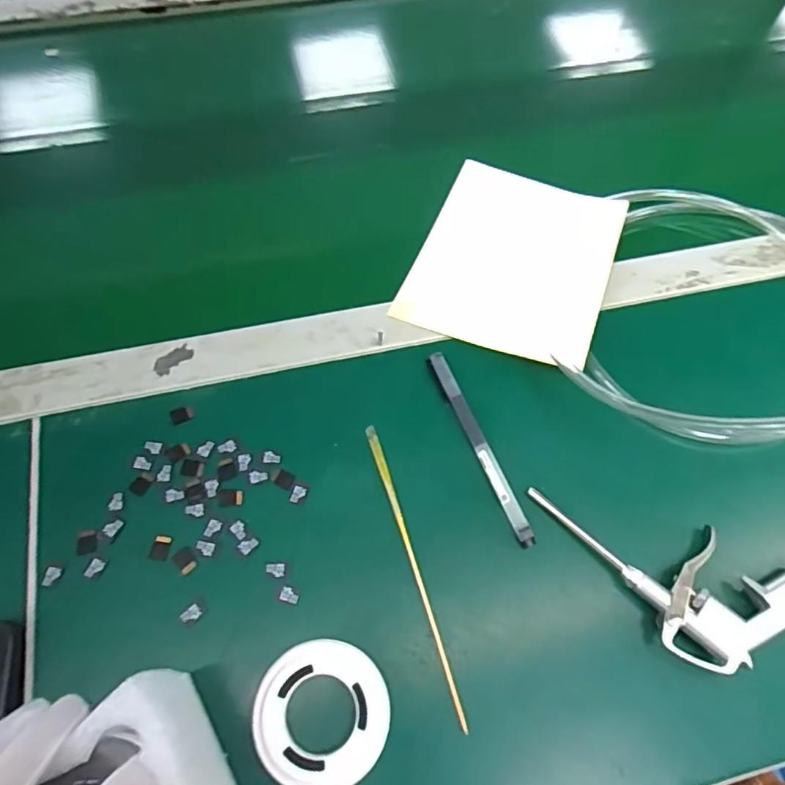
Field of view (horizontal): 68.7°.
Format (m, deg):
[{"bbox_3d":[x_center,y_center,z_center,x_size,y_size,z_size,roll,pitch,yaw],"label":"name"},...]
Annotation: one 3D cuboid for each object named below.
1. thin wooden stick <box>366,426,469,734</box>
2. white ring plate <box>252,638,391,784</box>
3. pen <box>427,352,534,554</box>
[{"bbox_3d":[0.012,0.107,0.359,0.007,0.009,0.187,-15,66,-9],"label":"thin wooden stick"},{"bbox_3d":[-0.039,0.176,0.315,0.072,0.011,0.072,1,64,-2],"label":"white ring plate"},{"bbox_3d":[0.058,0.035,0.392,0.014,0.011,0.147,-19,66,-11],"label":"pen"}]

